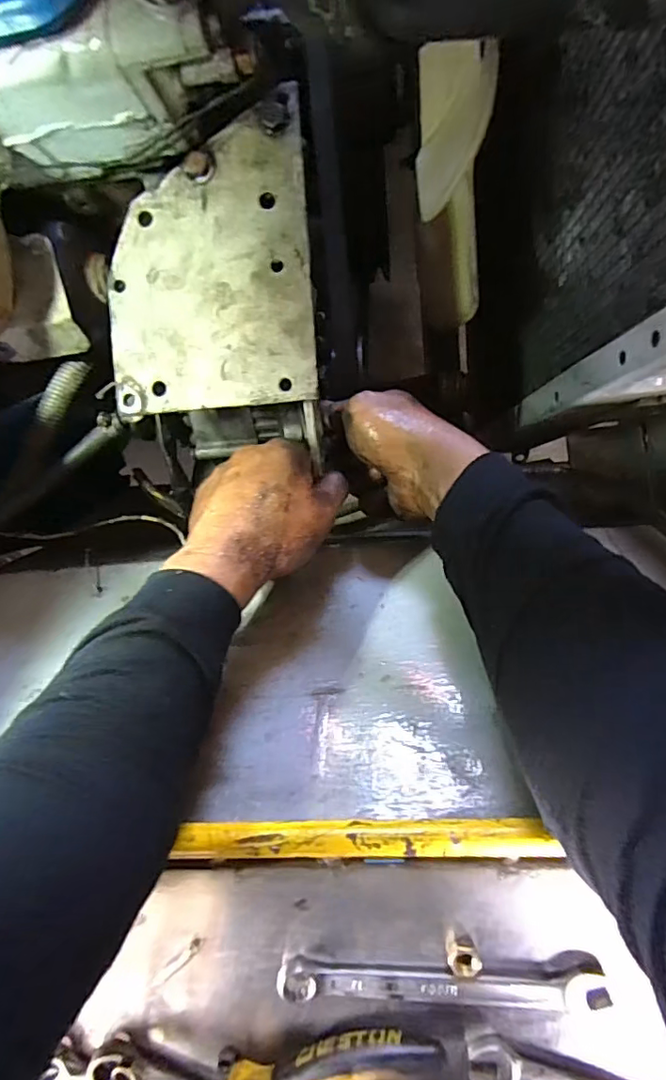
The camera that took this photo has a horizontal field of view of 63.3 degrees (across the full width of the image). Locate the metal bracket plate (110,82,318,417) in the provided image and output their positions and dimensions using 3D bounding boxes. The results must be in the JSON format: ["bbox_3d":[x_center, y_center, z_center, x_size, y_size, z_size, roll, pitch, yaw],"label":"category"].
[{"bbox_3d":[-0.084,-0.185,0.365,0.139,0.014,0.184,-3,94,2],"label":"metal bracket plate"}]

